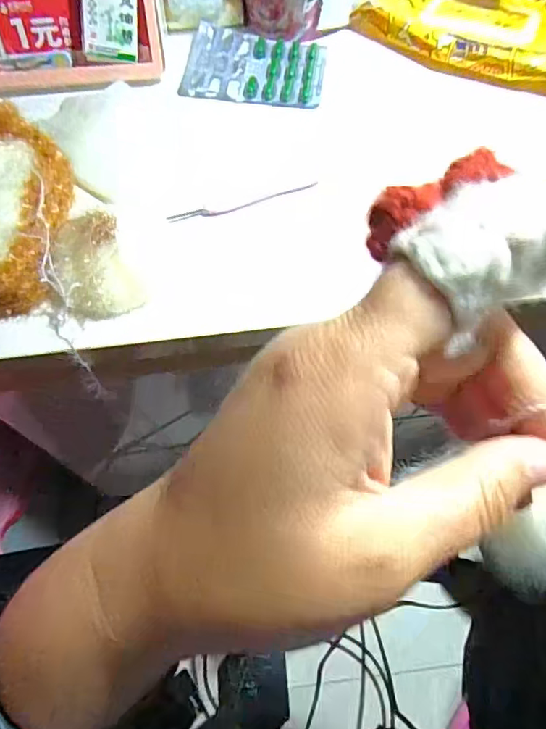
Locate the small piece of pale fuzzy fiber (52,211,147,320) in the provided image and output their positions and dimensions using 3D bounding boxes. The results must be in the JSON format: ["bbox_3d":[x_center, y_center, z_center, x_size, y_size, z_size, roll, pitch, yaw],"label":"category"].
[{"bbox_3d":[-0.115,-0.062,0.337,0.052,0.048,0.049,-19,66,-9],"label":"small piece of pale fuzzy fiber"}]

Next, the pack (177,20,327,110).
[{"bbox_3d":[-0.015,-0.261,0.453,0.119,0.014,0.083,6,64,3],"label":"pack"}]

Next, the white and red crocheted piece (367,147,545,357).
[{"bbox_3d":[0.049,-0.032,0.122,0.042,0.017,0.038,-26,67,-12],"label":"white and red crocheted piece"}]

